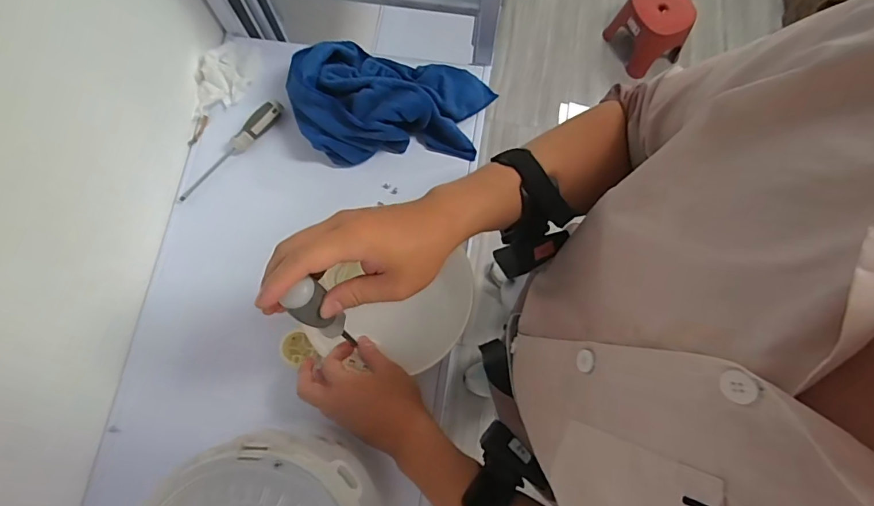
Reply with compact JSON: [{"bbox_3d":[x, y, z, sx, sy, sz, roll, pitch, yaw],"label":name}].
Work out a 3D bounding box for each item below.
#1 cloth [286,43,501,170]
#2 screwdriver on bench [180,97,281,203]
[{"bbox_3d":[-0.060,-0.214,0.620,0.257,0.072,0.156,-4,77,0],"label":"cloth"},{"bbox_3d":[-0.286,-0.143,0.638,0.024,0.023,0.186,43,81,10],"label":"screwdriver on bench"}]

